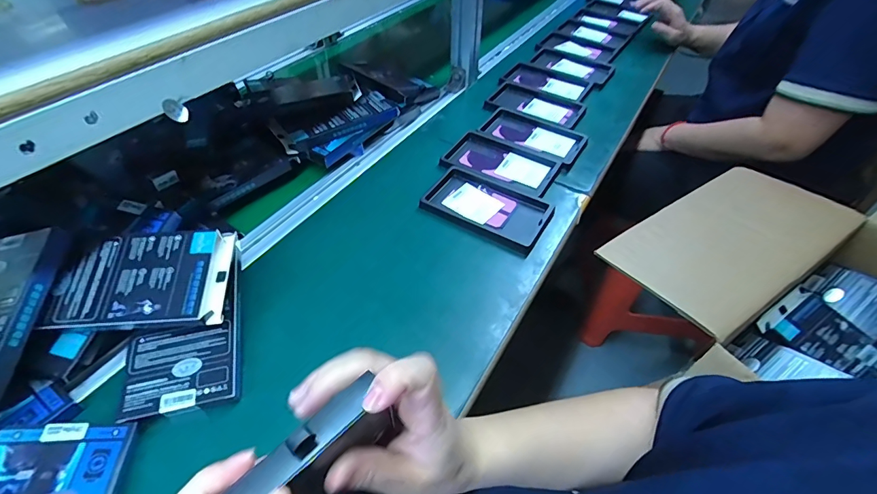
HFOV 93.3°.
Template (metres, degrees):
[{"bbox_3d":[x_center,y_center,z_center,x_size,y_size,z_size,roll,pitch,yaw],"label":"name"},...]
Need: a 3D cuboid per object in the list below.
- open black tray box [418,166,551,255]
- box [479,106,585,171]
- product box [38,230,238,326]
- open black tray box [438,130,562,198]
[{"bbox_3d":[0.065,-0.054,0.547,0.157,0.017,0.096,25,51,21],"label":"open black tray box"},{"bbox_3d":[0.144,-0.178,0.658,0.166,0.013,0.096,24,51,20],"label":"box"},{"bbox_3d":[-0.276,0.028,0.392,0.149,0.014,0.096,0,61,-5],"label":"product box"},{"bbox_3d":[0.091,-0.127,0.611,0.162,0.014,0.096,22,50,19],"label":"open black tray box"}]

